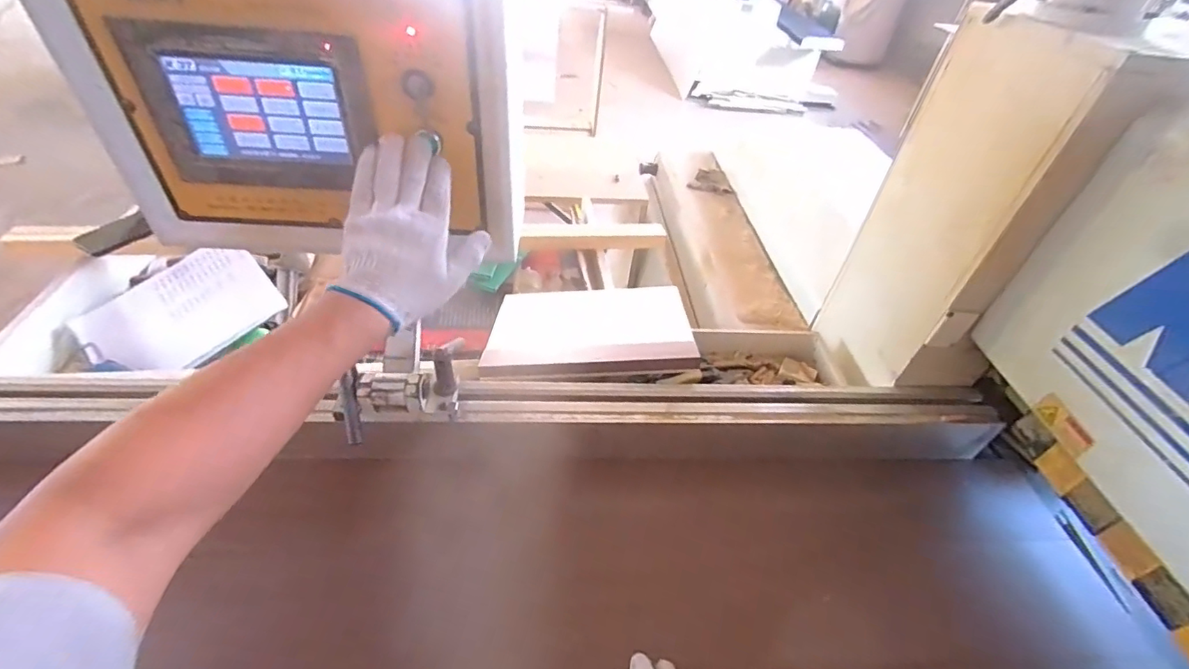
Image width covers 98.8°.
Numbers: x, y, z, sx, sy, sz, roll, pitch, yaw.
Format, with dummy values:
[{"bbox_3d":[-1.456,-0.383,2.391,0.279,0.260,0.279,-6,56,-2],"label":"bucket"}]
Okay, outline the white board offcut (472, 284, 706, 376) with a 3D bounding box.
[{"bbox_3d":[-0.006,-0.016,0.885,0.328,0.017,0.291,-2,29,2],"label":"white board offcut"}]

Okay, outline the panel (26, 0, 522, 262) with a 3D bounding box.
[{"bbox_3d":[-0.286,-0.222,0.506,0.406,0.315,0.080,0,43,-8],"label":"panel"}]

